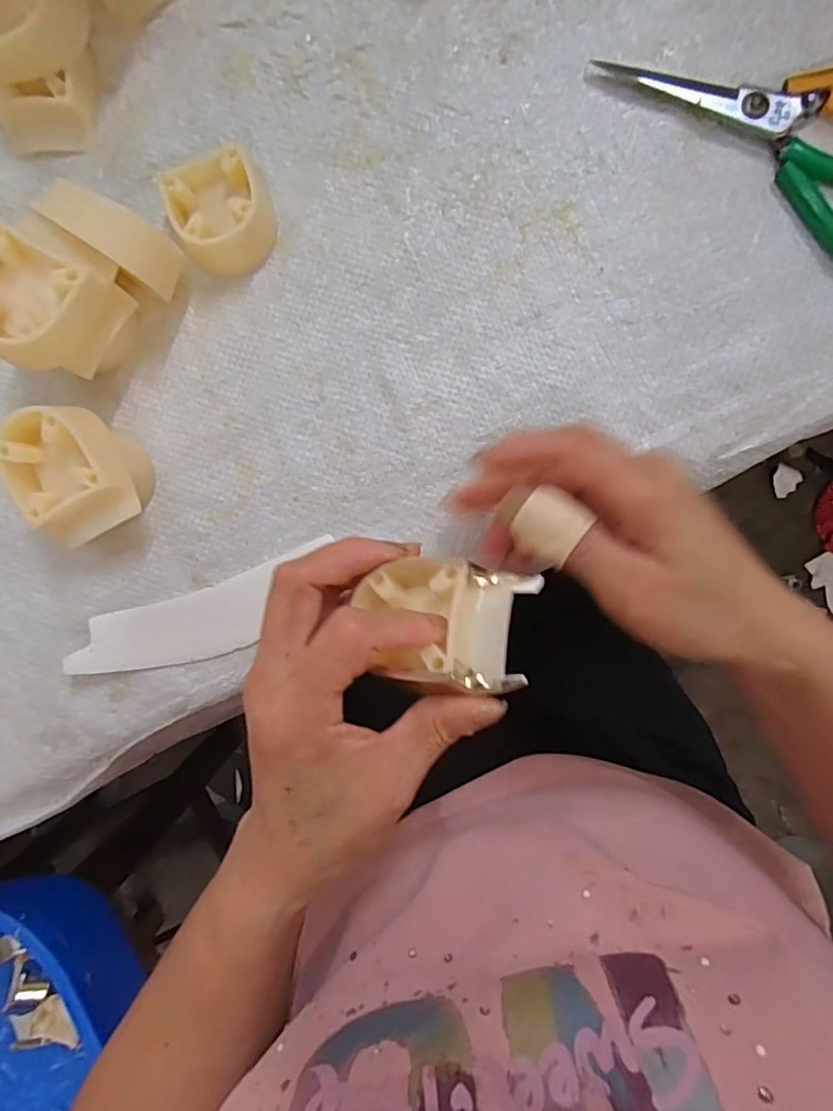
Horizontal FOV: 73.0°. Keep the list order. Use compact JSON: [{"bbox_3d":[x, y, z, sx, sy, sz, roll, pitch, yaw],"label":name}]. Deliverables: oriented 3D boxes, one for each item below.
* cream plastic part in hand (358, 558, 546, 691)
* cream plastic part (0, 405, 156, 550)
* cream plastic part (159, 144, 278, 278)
[{"bbox_3d":[0.009,0.026,0.213,0.063,0.030,0.044,12,70,-4],"label":"cream plastic part in hand"},{"bbox_3d":[-0.161,-0.037,0.269,0.049,0.043,0.056,-37,87,4],"label":"cream plastic part"},{"bbox_3d":[-0.095,-0.168,0.277,0.047,0.021,0.049,-29,88,4],"label":"cream plastic part"}]

